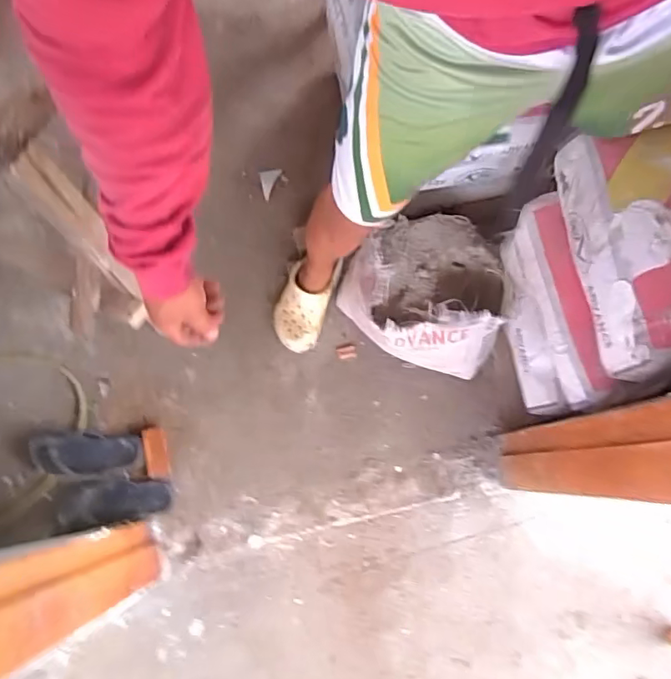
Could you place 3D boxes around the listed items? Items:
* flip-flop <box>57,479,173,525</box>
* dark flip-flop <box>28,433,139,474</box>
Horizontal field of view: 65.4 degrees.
[{"bbox_3d":[-0.478,0.352,1.123,0.236,0.050,0.095,-1,76,-2],"label":"flip-flop"},{"bbox_3d":[-0.555,0.251,1.155,0.216,0.028,0.085,3,75,-15],"label":"dark flip-flop"}]

